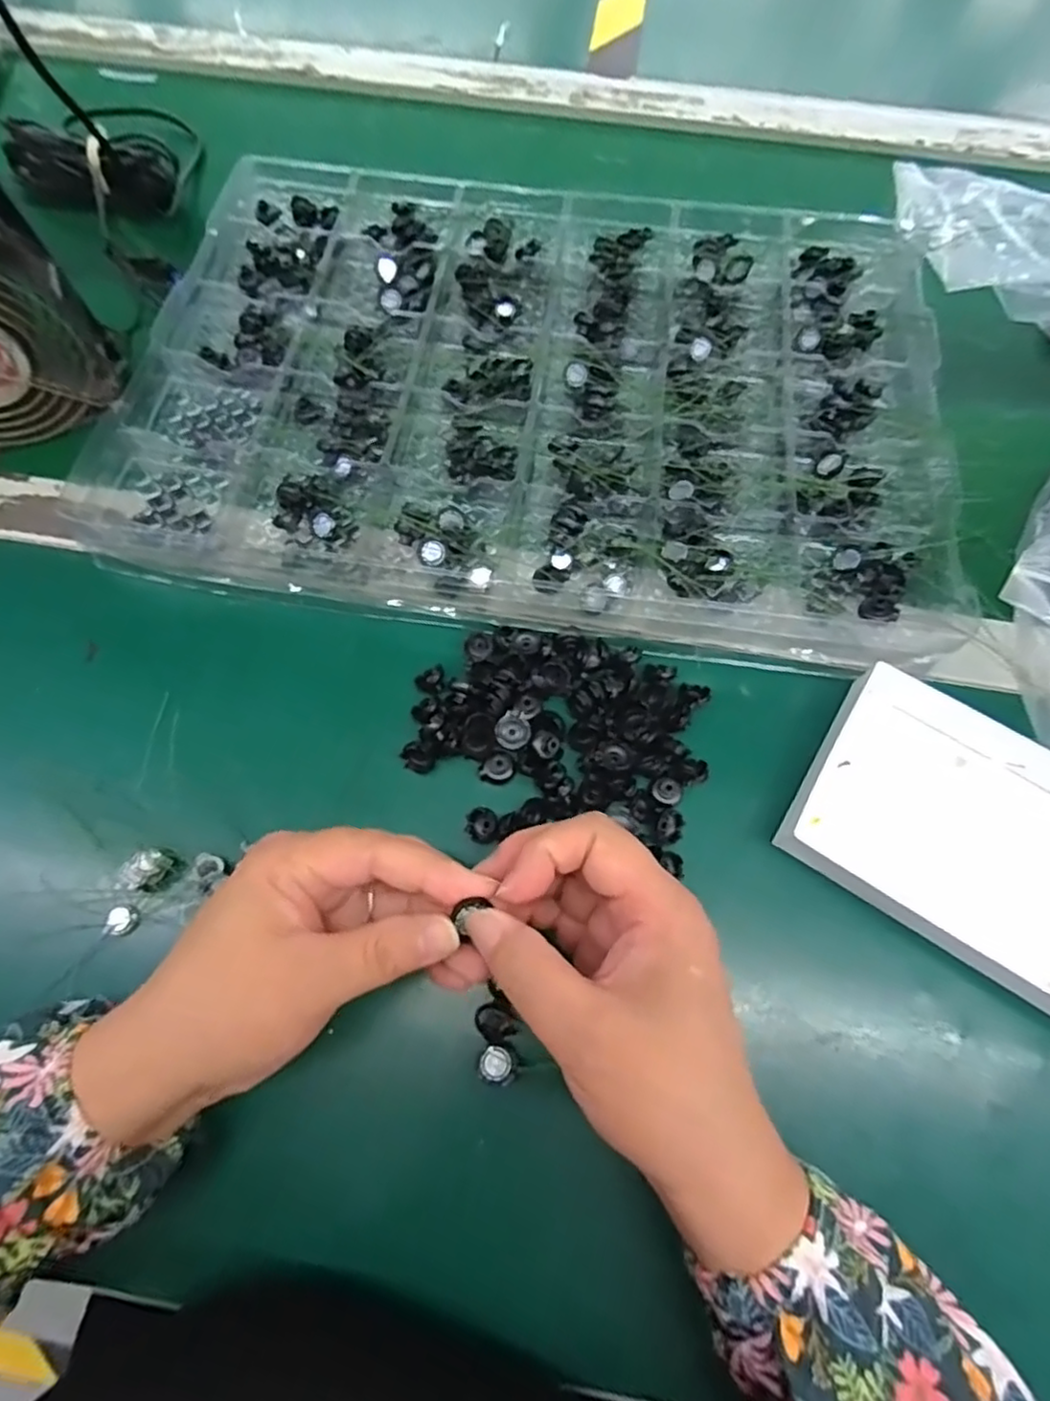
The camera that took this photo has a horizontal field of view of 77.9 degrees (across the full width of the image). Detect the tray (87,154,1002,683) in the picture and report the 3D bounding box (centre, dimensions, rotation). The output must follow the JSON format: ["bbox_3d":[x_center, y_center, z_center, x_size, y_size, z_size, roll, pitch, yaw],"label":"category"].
[{"bbox_3d":[0.010,-0.187,0.366,0.435,0.027,0.299,8,69,3],"label":"tray"}]

